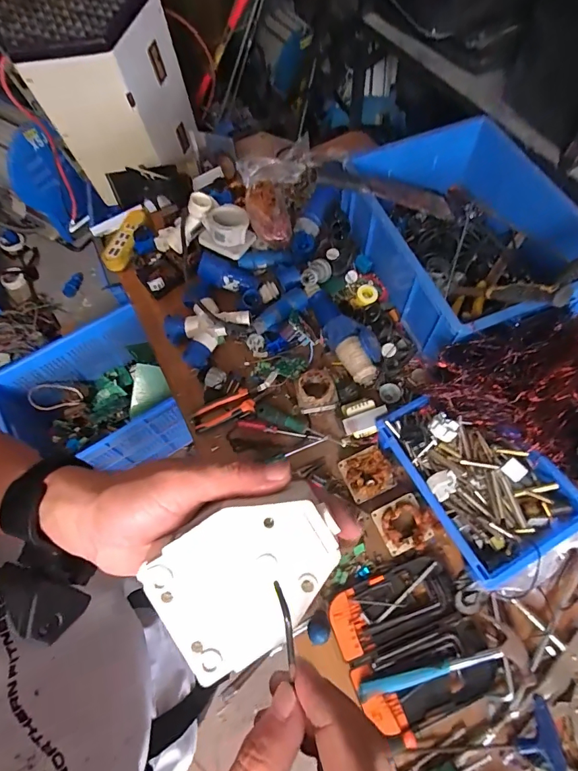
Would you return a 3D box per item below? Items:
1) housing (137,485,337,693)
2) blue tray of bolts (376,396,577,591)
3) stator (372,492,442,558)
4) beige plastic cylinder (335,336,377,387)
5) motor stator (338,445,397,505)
[{"bbox_3d":[-0.019,0.090,0.205,0.088,0.028,0.067,-33,89,-3],"label":"housing"},{"bbox_3d":[0.321,0.143,0.688,0.208,0.068,0.304,-28,68,-10],"label":"blue tray of bolts"},{"bbox_3d":[0.203,0.241,0.705,0.092,0.043,0.087,-25,67,-9],"label":"stator"},{"bbox_3d":[0.135,-0.044,0.826,0.046,0.052,0.097,-23,67,-8],"label":"beige plastic cylinder"},{"bbox_3d":[0.144,0.164,0.750,0.087,0.050,0.083,-23,67,-8],"label":"motor stator"}]

